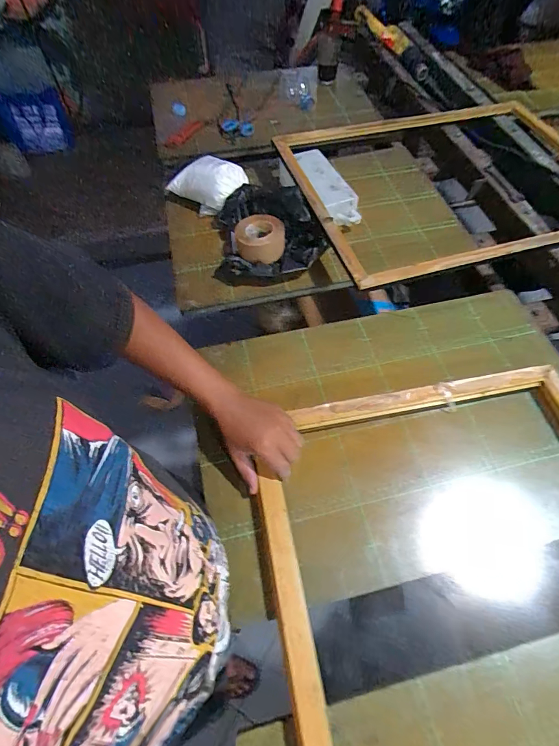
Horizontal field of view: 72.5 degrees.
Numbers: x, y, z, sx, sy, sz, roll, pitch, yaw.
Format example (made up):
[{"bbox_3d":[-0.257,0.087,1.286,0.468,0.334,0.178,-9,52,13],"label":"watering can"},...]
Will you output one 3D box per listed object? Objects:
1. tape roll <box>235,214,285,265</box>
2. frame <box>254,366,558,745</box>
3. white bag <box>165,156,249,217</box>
[{"bbox_3d":[-0.037,-0.258,0.731,0.092,0.045,0.091,0,60,0],"label":"tape roll"},{"bbox_3d":[0.242,0.304,0.410,0.489,0.035,0.642,-11,60,-6],"label":"frame"},{"bbox_3d":[-0.150,-0.399,0.800,0.128,0.056,0.136,-35,65,-18],"label":"white bag"}]

